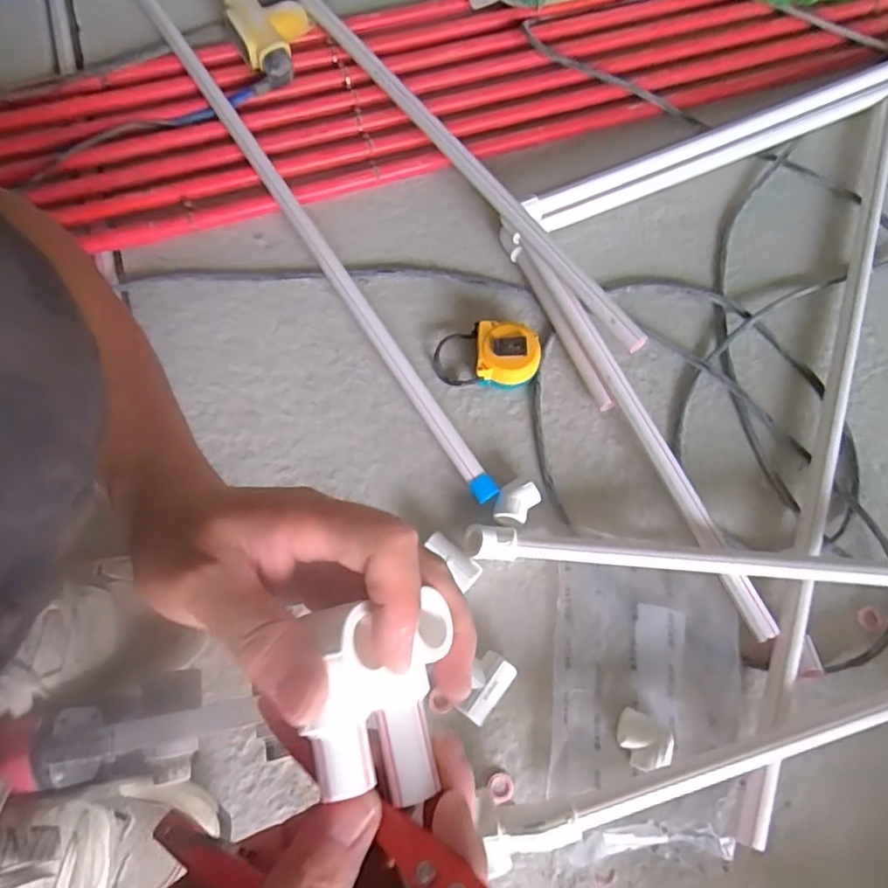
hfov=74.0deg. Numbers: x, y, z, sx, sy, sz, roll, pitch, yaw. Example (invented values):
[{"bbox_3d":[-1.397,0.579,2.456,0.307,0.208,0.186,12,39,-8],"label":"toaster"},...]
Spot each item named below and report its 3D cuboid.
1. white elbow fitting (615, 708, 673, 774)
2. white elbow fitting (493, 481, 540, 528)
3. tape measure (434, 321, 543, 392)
[{"bbox_3d":[0.160,0.242,0.478,0.043,0.027,0.037,31,72,9],"label":"white elbow fitting"},{"bbox_3d":[0.066,0.056,0.545,0.033,0.027,0.045,31,72,9],"label":"white elbow fitting"},{"bbox_3d":[0.043,-0.090,0.594,0.101,0.040,0.061,3,70,-1],"label":"tape measure"}]

